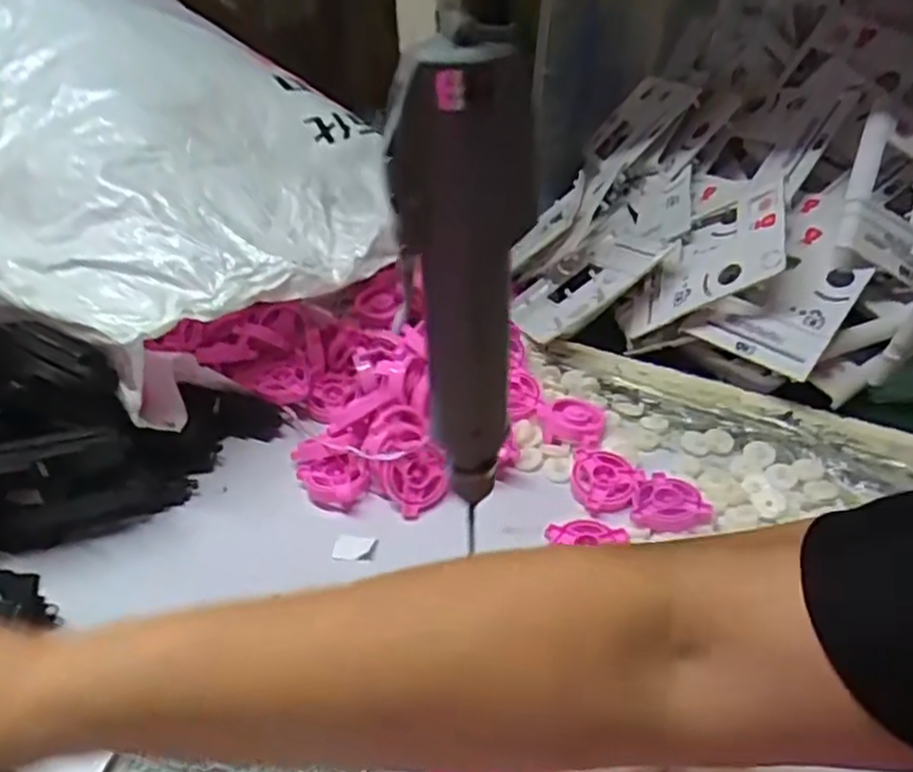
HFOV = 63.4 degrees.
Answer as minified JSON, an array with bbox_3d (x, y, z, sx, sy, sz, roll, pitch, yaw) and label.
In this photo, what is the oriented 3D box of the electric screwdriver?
[{"bbox_3d":[0.004,-0.027,0.282,0.041,0.188,0.033,8,38,13],"label":"electric screwdriver"}]

